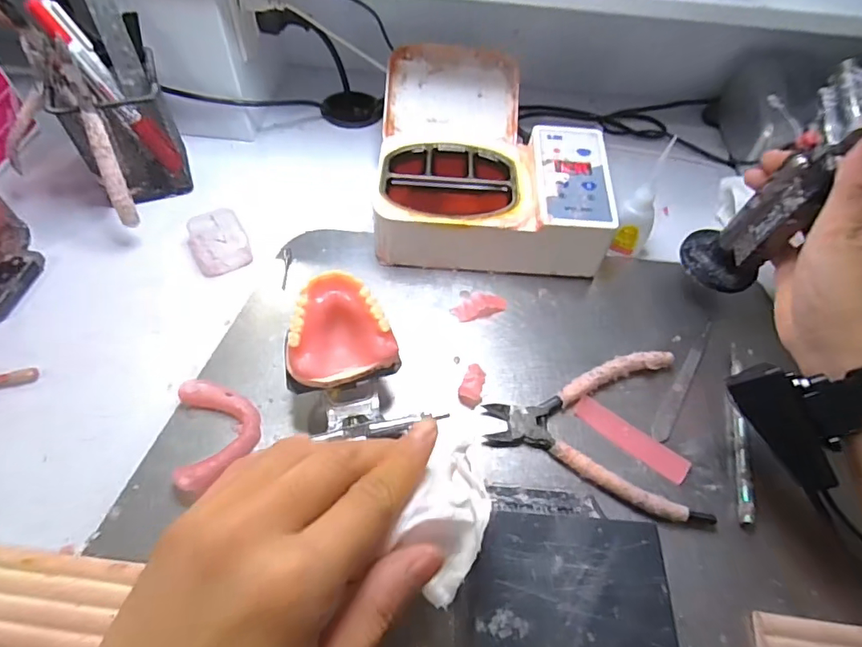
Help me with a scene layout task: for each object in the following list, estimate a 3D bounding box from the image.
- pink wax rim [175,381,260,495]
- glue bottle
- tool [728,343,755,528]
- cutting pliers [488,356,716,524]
[{"bbox_3d":[-0.135,0.069,0.317,0.048,0.016,0.071,-8,55,-10],"label":"pink wax rim"},{"bbox_3d":[0.170,-0.092,0.399,0.031,0.097,0.035,29,57,16],"label":"glue bottle"},{"bbox_3d":[0.214,0.070,0.341,0.008,0.010,0.135,15,55,7],"label":"tool"},{"bbox_3d":[0.107,0.068,0.333,0.137,0.014,0.115,5,54,-1],"label":"cutting pliers"}]

